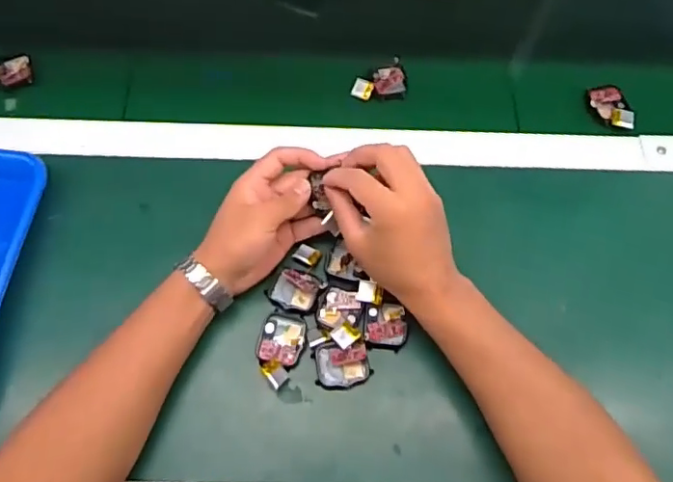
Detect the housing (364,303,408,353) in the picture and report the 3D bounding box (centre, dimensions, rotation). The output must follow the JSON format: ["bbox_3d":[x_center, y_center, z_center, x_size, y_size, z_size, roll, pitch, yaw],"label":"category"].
[{"bbox_3d":[0.043,0.074,0.495,0.037,0.009,0.042,4,66,1],"label":"housing"}]

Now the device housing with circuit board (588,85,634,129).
[{"bbox_3d":[0.288,-0.142,0.594,0.041,0.008,0.055,4,66,1],"label":"device housing with circuit board"}]

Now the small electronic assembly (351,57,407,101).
[{"bbox_3d":[0.046,-0.170,0.600,0.055,0.023,0.035,4,66,1],"label":"small electronic assembly"}]

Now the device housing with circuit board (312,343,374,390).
[{"bbox_3d":[0.005,0.104,0.478,0.046,0.016,0.036,-6,66,-3],"label":"device housing with circuit board"}]

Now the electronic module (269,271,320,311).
[{"bbox_3d":[-0.037,0.043,0.505,0.040,0.011,0.034,17,67,7],"label":"electronic module"}]

